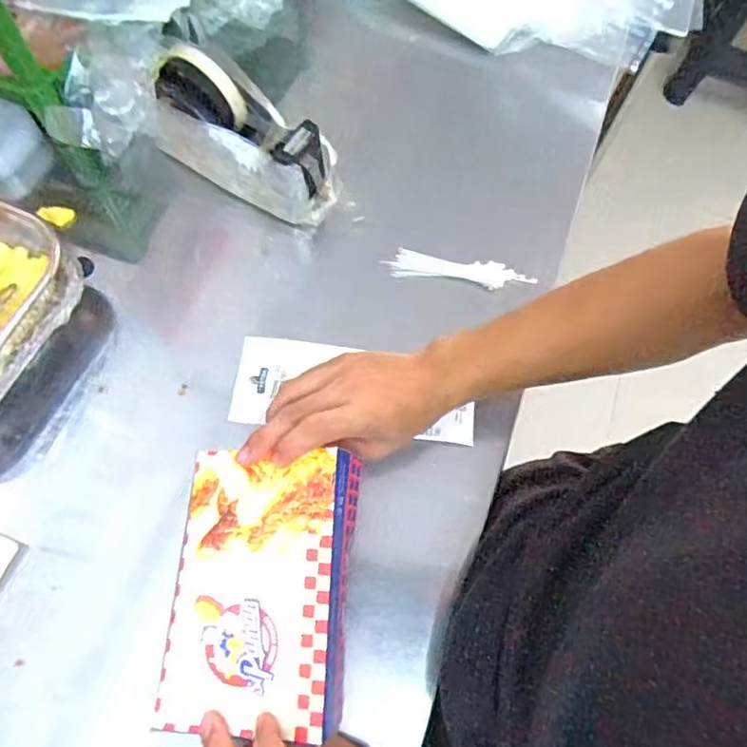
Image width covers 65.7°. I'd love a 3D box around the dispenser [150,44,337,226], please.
[{"bbox_3d":[-0.122,-0.222,0.538,0.180,0.105,0.071,25,68,7],"label":"dispenser"}]

